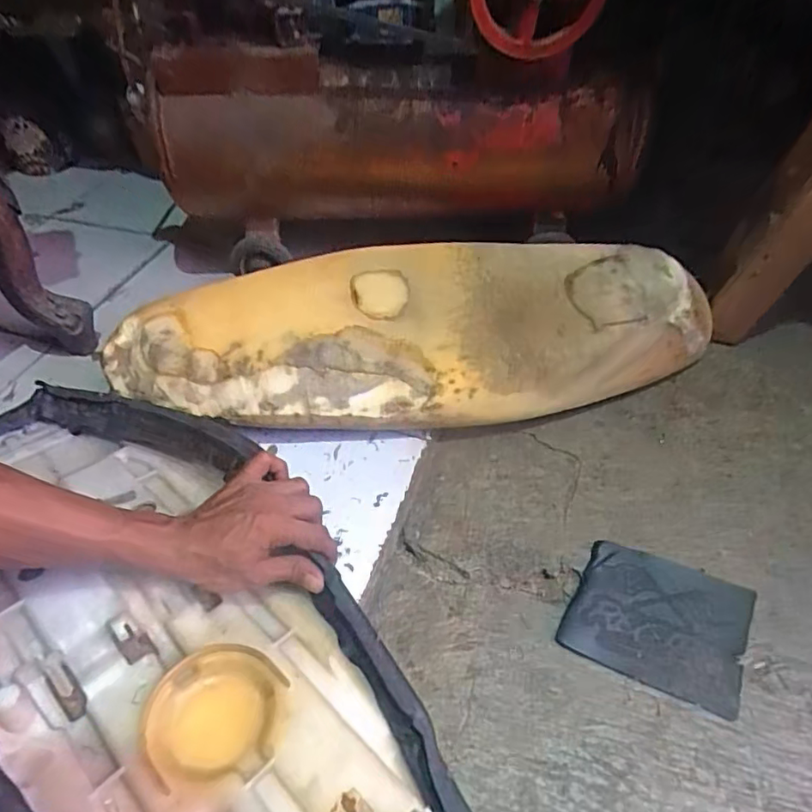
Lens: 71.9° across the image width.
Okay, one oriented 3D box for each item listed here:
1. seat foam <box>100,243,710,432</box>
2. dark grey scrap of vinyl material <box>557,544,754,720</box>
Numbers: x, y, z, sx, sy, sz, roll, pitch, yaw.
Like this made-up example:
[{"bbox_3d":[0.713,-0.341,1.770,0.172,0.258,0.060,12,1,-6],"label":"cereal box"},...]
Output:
[{"bbox_3d":[0.010,-0.089,0.707,0.695,0.119,0.217,-4,48,3],"label":"seat foam"},{"bbox_3d":[0.239,0.201,0.533,0.152,0.004,0.129,18,52,21],"label":"dark grey scrap of vinyl material"}]

